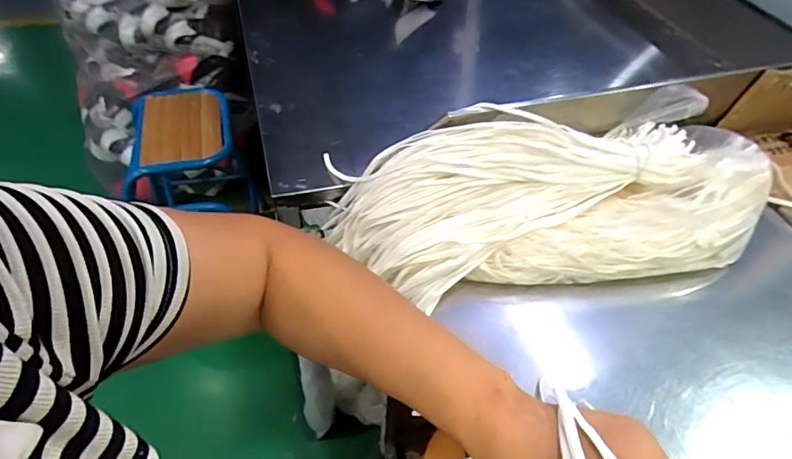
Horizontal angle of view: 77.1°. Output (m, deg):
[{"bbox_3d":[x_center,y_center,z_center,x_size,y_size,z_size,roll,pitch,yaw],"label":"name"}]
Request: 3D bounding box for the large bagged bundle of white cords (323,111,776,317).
[{"bbox_3d":[0.170,-0.040,0.575,0.488,0.105,0.211,-3,48,-6],"label":"large bagged bundle of white cords"}]

